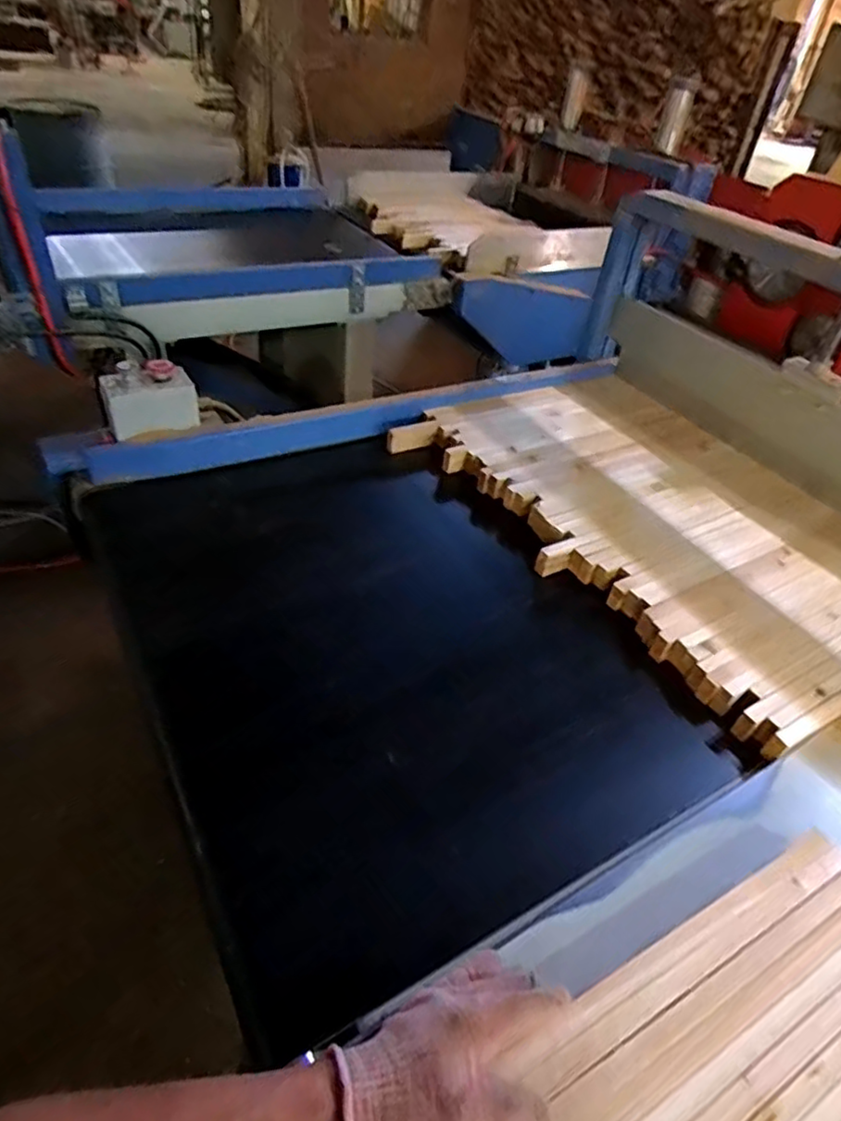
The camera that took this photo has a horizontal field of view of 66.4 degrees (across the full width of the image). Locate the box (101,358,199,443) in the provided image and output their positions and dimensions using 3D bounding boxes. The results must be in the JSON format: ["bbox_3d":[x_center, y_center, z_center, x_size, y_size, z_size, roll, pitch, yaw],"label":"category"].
[{"bbox_3d":[-0.409,-0.252,0.972,0.131,0.082,0.085,-12,43,-21],"label":"box"}]

